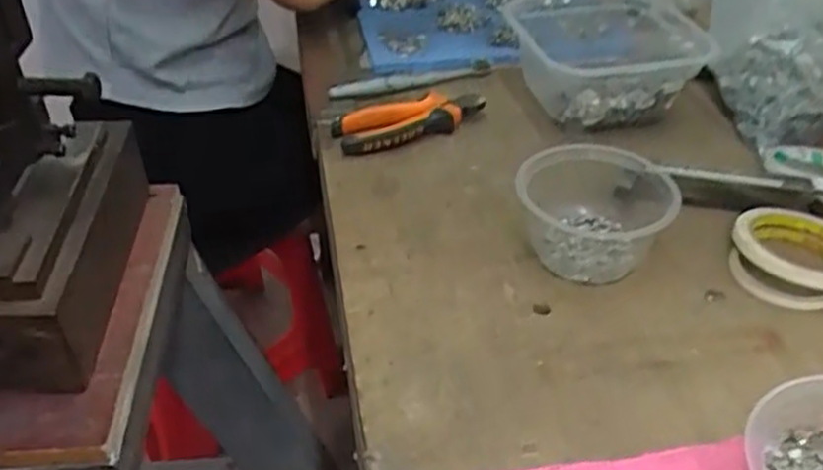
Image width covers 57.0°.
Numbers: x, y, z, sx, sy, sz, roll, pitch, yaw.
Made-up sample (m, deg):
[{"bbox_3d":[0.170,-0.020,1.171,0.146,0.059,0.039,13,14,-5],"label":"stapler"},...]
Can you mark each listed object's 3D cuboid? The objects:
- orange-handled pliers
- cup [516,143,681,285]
[{"bbox_3d":[-0.002,-0.112,0.726,0.149,0.026,0.058,-20,42,-21],"label":"orange-handled pliers"},{"bbox_3d":[0.142,-0.026,0.587,0.113,0.063,0.113,6,39,10],"label":"cup"}]

